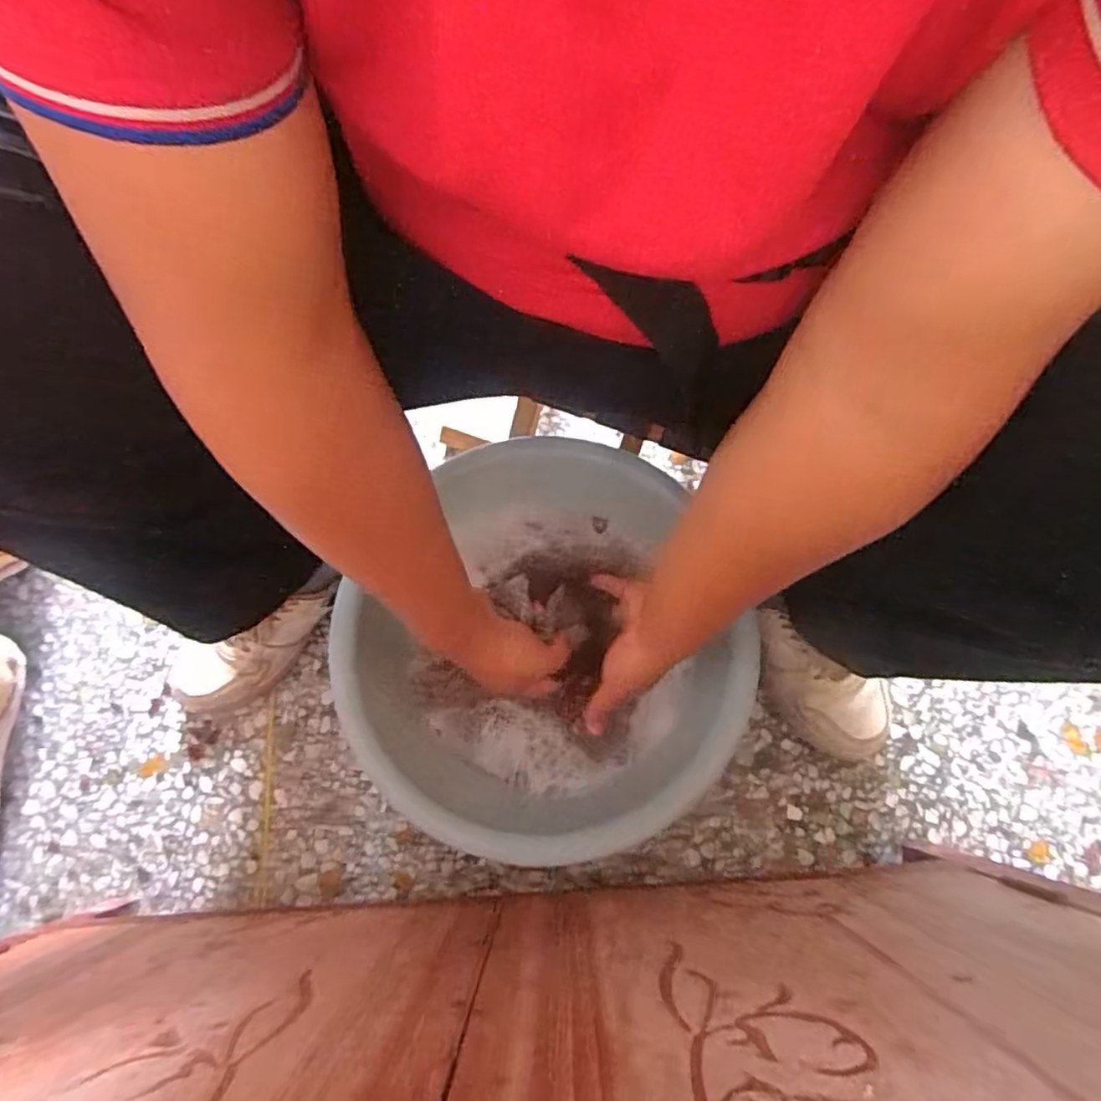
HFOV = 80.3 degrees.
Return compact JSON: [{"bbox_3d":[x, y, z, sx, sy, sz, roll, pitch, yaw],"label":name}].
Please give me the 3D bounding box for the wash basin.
[{"bbox_3d":[0.003,0.095,0.597,0.317,0.104,0.349,43,80,12],"label":"wash basin"}]

